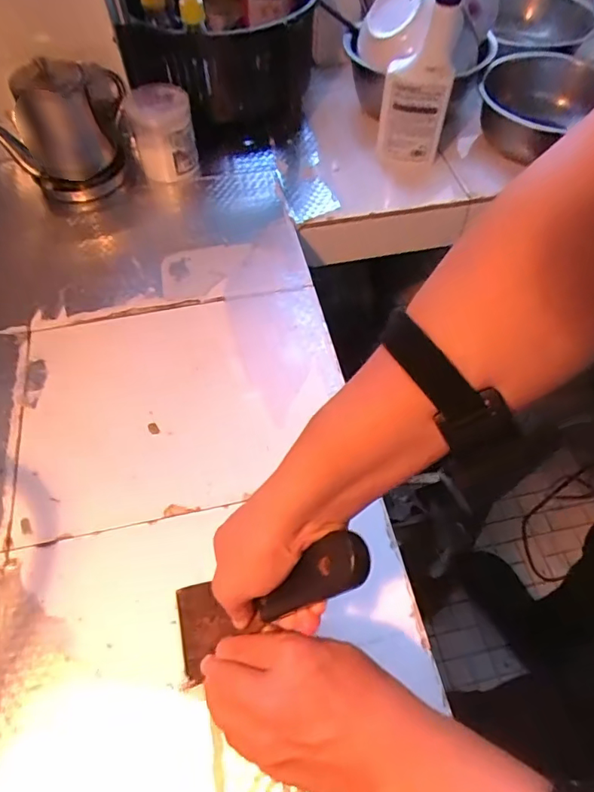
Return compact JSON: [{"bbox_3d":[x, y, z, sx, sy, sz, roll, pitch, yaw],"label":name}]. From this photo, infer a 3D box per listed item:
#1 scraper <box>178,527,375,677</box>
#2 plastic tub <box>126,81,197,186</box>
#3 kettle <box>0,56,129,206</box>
[{"bbox_3d":[-0.026,0.140,0.334,0.015,0.192,0.059,19,48,-37],"label":"scraper"},{"bbox_3d":[-0.182,-0.357,0.675,0.079,0.110,0.082,-10,58,-7],"label":"plastic tub"},{"bbox_3d":[-0.305,-0.352,0.643,0.144,0.153,0.131,-2,57,-2],"label":"kettle"}]

